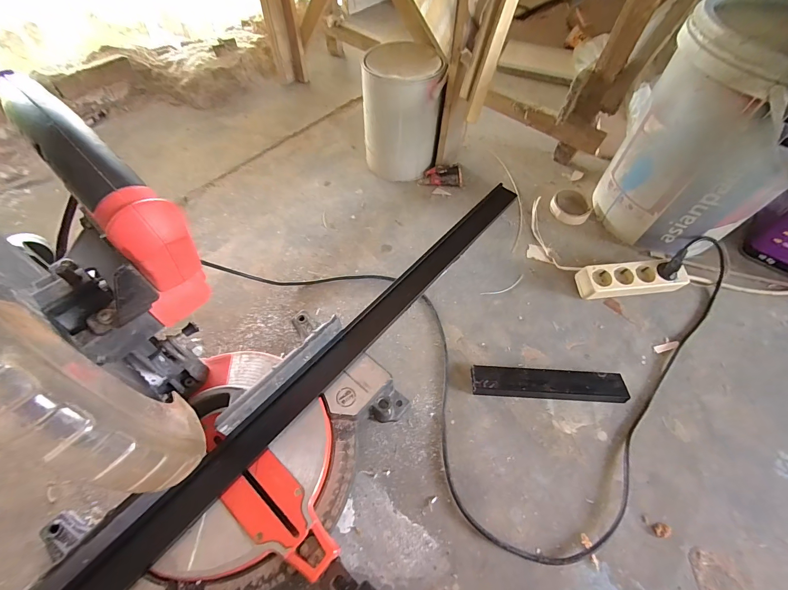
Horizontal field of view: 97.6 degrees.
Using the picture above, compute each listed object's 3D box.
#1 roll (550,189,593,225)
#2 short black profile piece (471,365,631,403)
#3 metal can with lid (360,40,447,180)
[{"bbox_3d":[0.415,-0.210,0.805,0.087,0.027,0.090,1,59,-1],"label":"roll"},{"bbox_3d":[0.260,0.150,0.583,0.254,0.020,0.050,3,59,0],"label":"short black profile piece"},{"bbox_3d":[0.018,-0.400,0.781,0.164,0.231,0.151,1,59,-1],"label":"metal can with lid"}]

